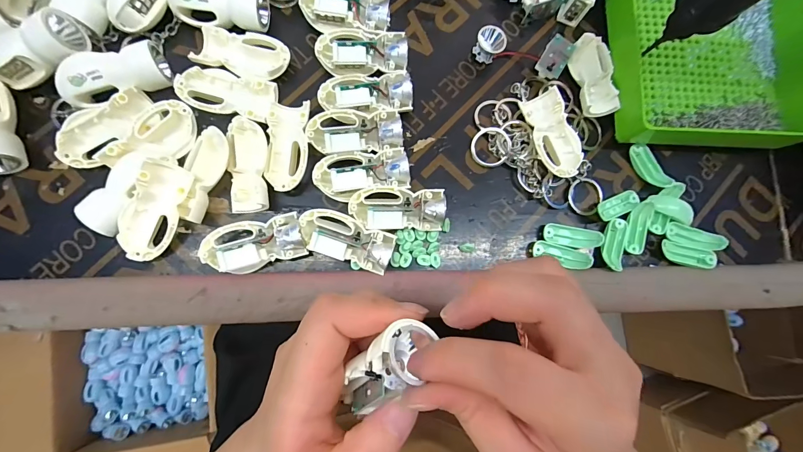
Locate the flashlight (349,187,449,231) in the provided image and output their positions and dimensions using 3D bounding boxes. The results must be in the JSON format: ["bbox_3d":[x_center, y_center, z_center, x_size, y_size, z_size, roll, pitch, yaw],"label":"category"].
[{"bbox_3d":[-0.003,-0.011,0.255,0.065,0.025,0.028,0,82,-5],"label":"flashlight"}]

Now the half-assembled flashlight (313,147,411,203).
[{"bbox_3d":[-0.028,-0.037,0.257,0.065,0.025,0.032,-7,83,-6],"label":"half-assembled flashlight"}]

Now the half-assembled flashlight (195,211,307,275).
[{"bbox_3d":[-0.099,0.012,0.241,0.065,0.023,0.033,-14,84,-7],"label":"half-assembled flashlight"}]

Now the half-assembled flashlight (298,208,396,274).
[{"bbox_3d":[-0.038,0.010,0.248,0.064,0.021,0.029,21,81,-2],"label":"half-assembled flashlight"}]

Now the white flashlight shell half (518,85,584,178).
[{"bbox_3d":[0.116,-0.068,0.272,0.031,0.019,0.064,-24,85,-8],"label":"white flashlight shell half"}]

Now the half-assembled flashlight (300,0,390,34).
[{"bbox_3d":[-0.043,-0.162,0.271,0.065,0.025,0.032,13,81,-4],"label":"half-assembled flashlight"}]

